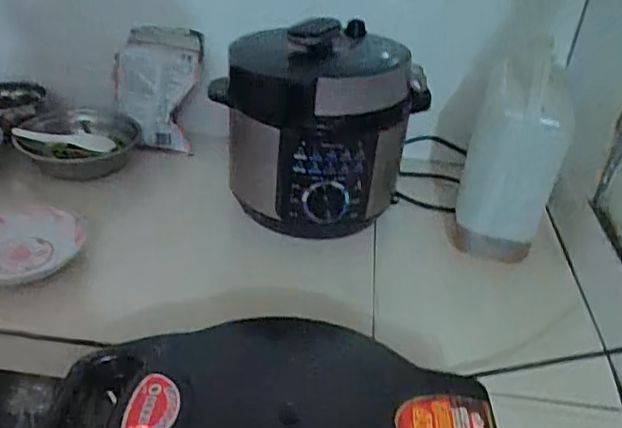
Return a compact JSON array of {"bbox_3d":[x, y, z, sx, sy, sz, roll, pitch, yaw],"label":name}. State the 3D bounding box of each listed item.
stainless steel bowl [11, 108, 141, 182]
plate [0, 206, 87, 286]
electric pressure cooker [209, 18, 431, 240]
[{"bbox_3d":[-0.396,-0.121,1.049,0.198,0.064,0.170,0,33,-9],"label":"stainless steel bowl"},{"bbox_3d":[-0.405,0.040,0.848,0.171,0.035,0.157,4,32,-3],"label":"plate"},{"bbox_3d":[0.012,-0.141,0.915,0.245,0.265,0.250,2,38,-2],"label":"electric pressure cooker"}]

